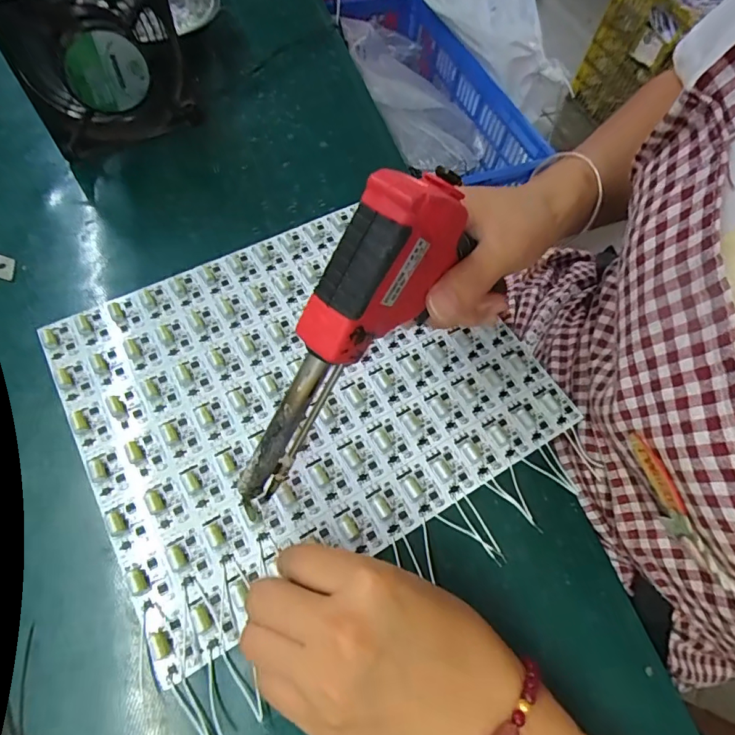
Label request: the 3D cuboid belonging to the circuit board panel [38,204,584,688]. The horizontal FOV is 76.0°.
[{"bbox_3d":[-0.041,0.005,0.318,0.284,0.009,0.236,-27,67,-16],"label":"circuit board panel"}]

